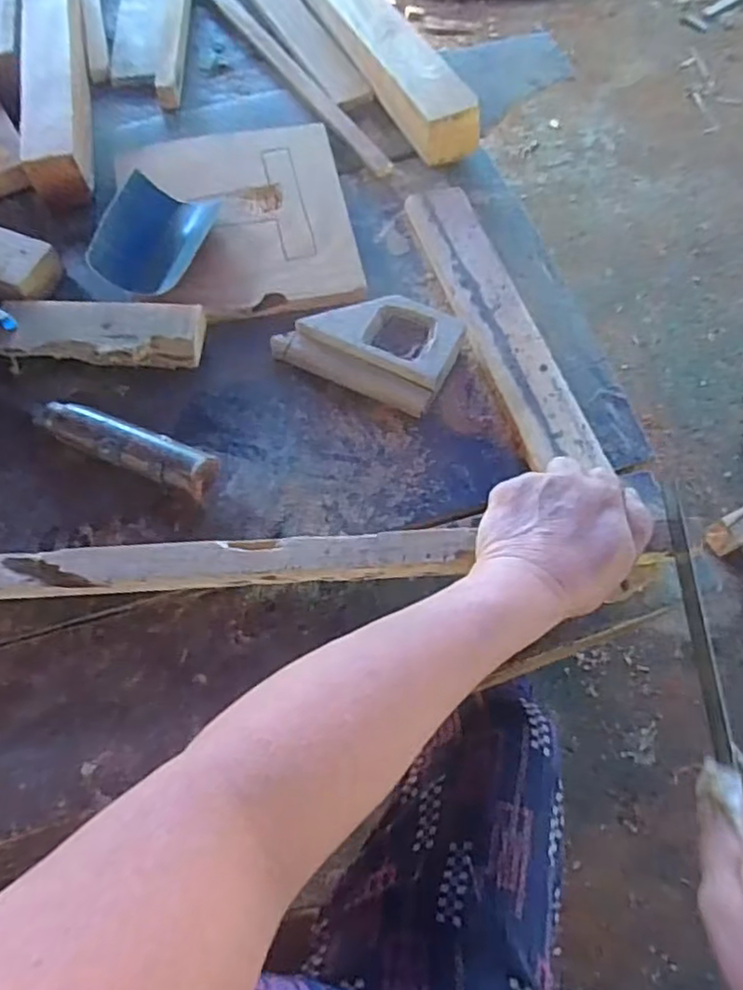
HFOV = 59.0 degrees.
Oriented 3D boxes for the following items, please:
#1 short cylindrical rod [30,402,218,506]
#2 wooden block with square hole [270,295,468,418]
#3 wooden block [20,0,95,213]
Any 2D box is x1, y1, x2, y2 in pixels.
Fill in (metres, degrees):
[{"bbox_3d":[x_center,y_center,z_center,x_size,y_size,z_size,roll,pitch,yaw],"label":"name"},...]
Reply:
[{"bbox_3d":[-0.165,-0.030,0.444,0.127,0.033,0.030,20,66,8],"label":"short cylindrical rod"},{"bbox_3d":[-0.002,-0.113,0.484,0.126,0.035,0.076,23,66,9],"label":"wooden block with square hole"},{"bbox_3d":[-0.278,-0.371,0.577,0.048,0.041,0.295,-10,66,-6],"label":"wooden block"}]

